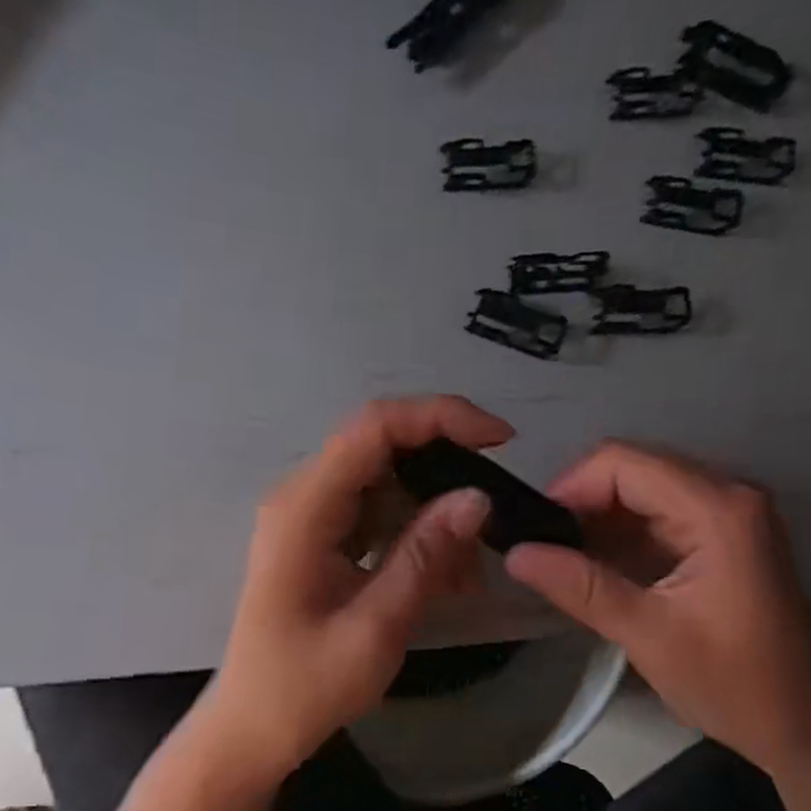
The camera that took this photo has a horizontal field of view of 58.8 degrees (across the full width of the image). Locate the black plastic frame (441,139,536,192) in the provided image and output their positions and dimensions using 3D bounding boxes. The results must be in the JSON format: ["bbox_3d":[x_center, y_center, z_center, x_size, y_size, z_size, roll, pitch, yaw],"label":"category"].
[{"bbox_3d":[0.036,-0.104,0.308,0.039,0.010,0.022,-2,82,-3],"label":"black plastic frame"}]

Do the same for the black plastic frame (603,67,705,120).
[{"bbox_3d":[0.112,-0.139,0.321,0.039,0.007,0.022,-2,82,-3],"label":"black plastic frame"}]

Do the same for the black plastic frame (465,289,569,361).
[{"bbox_3d":[0.047,-0.034,0.304,0.040,0.012,0.019,19,82,0],"label":"black plastic frame"}]

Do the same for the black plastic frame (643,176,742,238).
[{"bbox_3d":[0.124,-0.086,0.311,0.040,0.012,0.020,13,82,-1],"label":"black plastic frame"}]

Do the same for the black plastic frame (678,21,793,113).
[{"bbox_3d":[0.145,-0.151,0.319,0.048,0.007,0.026,30,82,2],"label":"black plastic frame"}]

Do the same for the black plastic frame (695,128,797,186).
[{"bbox_3d":[0.150,-0.110,0.315,0.039,0.012,0.024,6,82,-1],"label":"black plastic frame"}]

